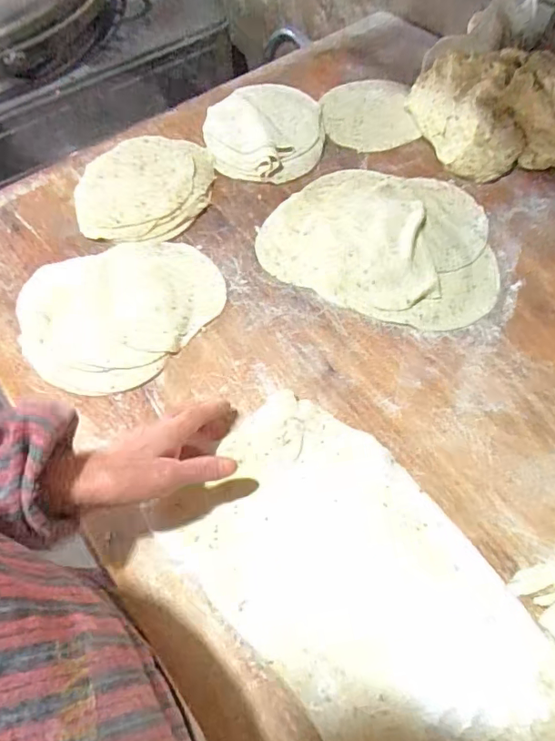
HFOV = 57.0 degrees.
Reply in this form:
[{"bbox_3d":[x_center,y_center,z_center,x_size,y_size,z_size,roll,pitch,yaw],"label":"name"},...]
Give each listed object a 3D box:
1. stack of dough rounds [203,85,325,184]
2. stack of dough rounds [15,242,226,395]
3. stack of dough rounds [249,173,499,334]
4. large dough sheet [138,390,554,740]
[{"bbox_3d":[-0.020,-0.329,0.677,0.152,0.024,0.200,-6,61,-2],"label":"stack of dough rounds"},{"bbox_3d":[-0.174,-0.076,0.551,0.186,0.019,0.209,33,66,17],"label":"stack of dough rounds"},{"bbox_3d":[0.125,-0.157,0.582,0.258,0.026,0.214,27,65,15],"label":"stack of dough rounds"},{"bbox_3d":[0.066,0.179,0.402,0.192,0.012,0.349,-37,67,-18],"label":"large dough sheet"}]

